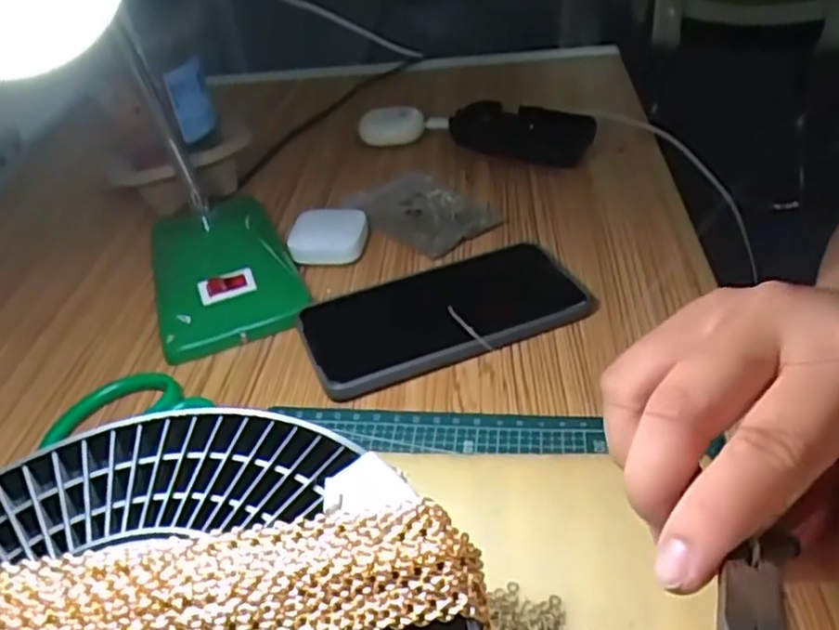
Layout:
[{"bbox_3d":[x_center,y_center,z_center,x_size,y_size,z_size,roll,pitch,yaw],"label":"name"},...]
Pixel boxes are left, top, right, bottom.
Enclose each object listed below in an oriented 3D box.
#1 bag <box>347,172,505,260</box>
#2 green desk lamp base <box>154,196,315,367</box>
[{"bbox_3d":[0.002,-0.078,0.495,0.068,0.017,0.098,-31,45,-23],"label":"bag"},{"bbox_3d":[-0.129,-0.034,0.456,0.087,0.026,0.144,-11,39,-15],"label":"green desk lamp base"}]

